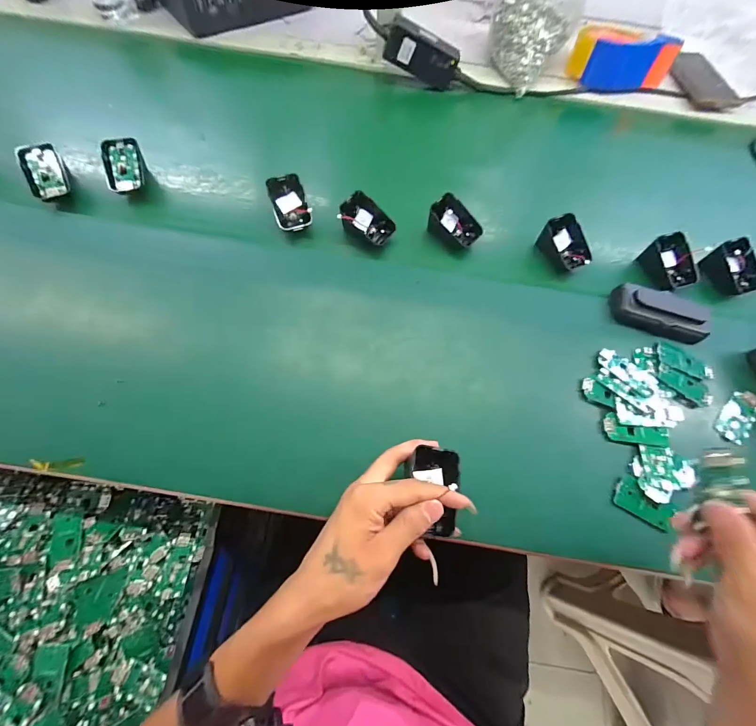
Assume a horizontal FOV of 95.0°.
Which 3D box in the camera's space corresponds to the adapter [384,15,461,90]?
[{"bbox_3d":[0.070,-0.481,0.542,0.119,0.052,0.032,13,72,-21],"label":"adapter"}]

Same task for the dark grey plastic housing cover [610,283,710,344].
[{"bbox_3d":[0.333,-0.058,0.403,0.100,0.024,0.047,18,74,3],"label":"dark grey plastic housing cover"}]

